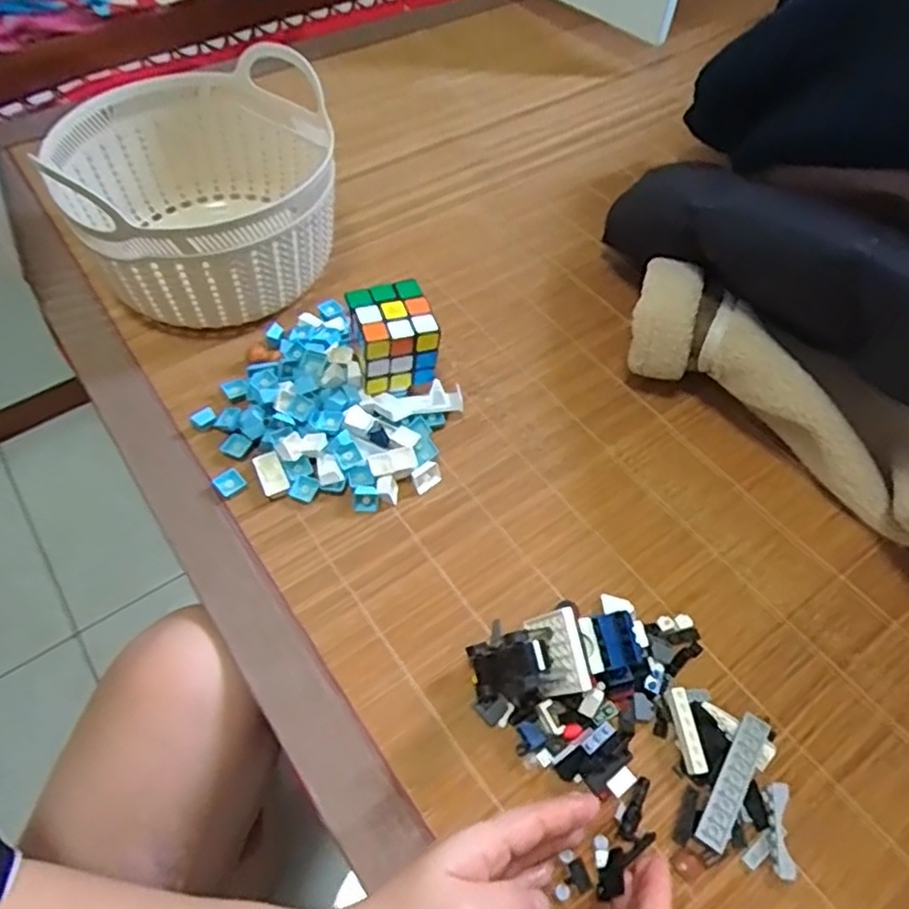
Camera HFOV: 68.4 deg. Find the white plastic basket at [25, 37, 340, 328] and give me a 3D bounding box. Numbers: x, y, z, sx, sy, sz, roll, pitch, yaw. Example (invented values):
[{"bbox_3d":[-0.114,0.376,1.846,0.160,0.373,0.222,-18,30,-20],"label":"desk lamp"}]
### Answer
[{"bbox_3d":[-0.216,-0.236,0.595,0.218,0.137,0.227,-18,58,-14],"label":"white plastic basket"}]

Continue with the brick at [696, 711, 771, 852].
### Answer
[{"bbox_3d":[0.164,0.190,0.392,0.016,0.004,0.081,26,59,26],"label":"brick"}]

